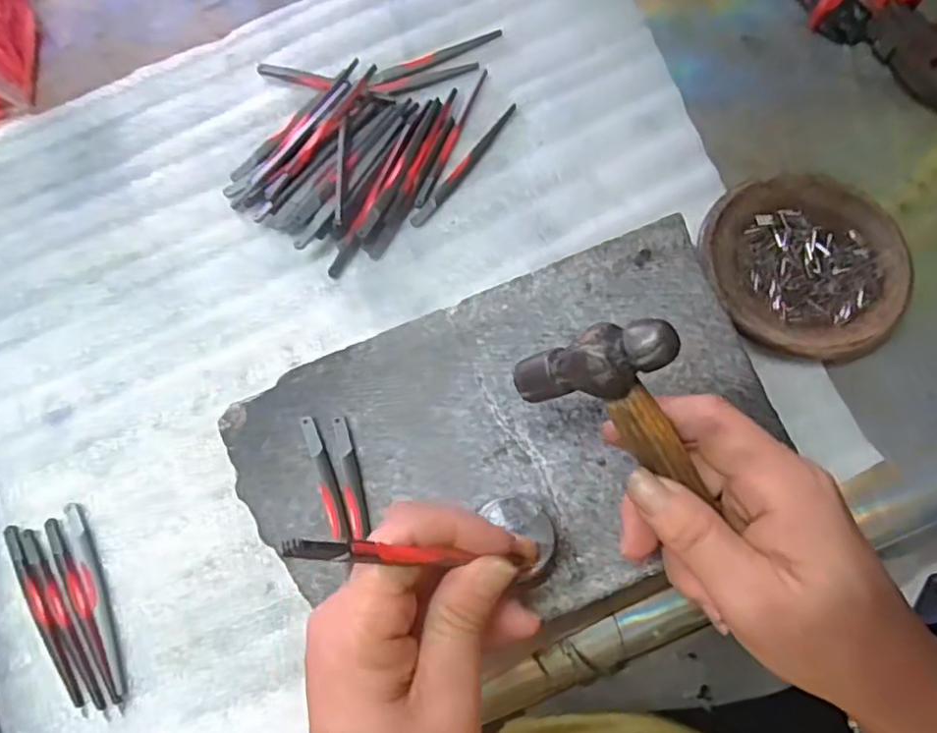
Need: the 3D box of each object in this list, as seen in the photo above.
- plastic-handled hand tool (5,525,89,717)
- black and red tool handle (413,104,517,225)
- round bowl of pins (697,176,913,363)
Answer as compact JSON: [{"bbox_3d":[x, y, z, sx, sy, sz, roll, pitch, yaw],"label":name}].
[{"bbox_3d":[-0.224,0.133,0.323,0.009,0.004,0.106,-30,76,-6],"label":"plastic-handled hand tool"},{"bbox_3d":[-0.001,-0.126,0.383,0.007,0.004,0.103,36,79,11],"label":"black and red tool handle"},{"bbox_3d":[0.192,-0.056,0.355,0.109,0.020,0.109,-1,75,2],"label":"round bowl of pins"}]

